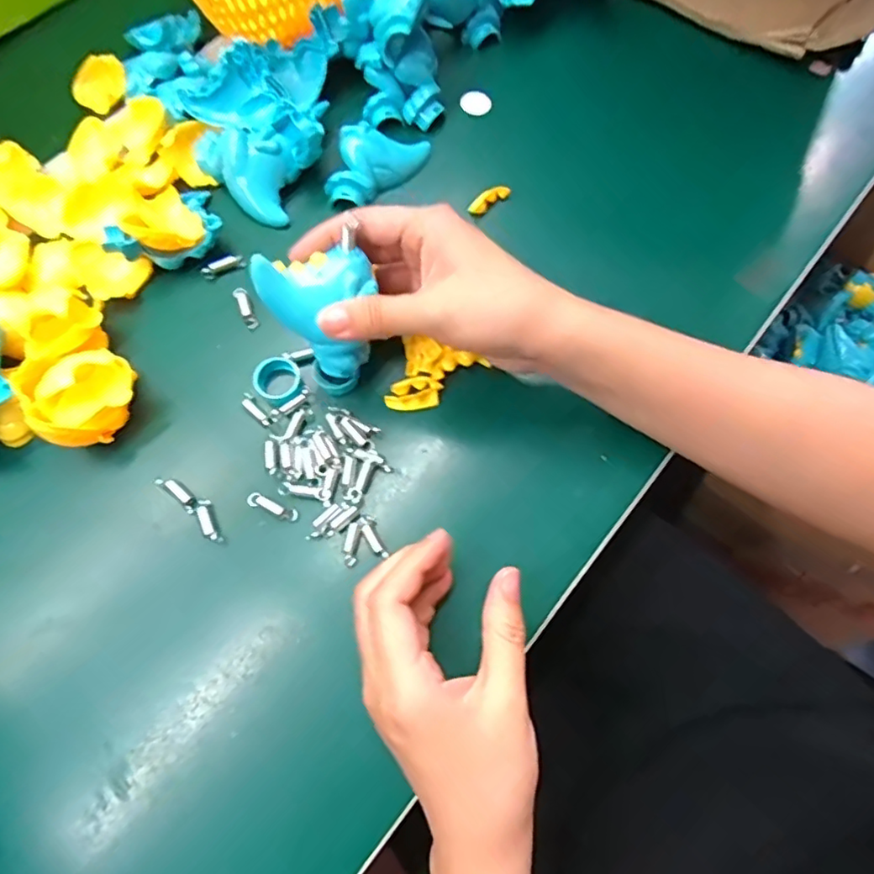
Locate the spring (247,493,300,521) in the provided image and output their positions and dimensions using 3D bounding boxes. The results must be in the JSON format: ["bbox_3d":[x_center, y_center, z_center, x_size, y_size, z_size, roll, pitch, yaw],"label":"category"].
[{"bbox_3d":[-0.090,0.038,0.313,0.029,0.006,0.007,23,72,8],"label":"spring"}]

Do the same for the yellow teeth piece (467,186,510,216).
[{"bbox_3d":[0.034,-0.157,0.378,0.029,0.006,0.010,-31,73,3],"label":"yellow teeth piece"}]

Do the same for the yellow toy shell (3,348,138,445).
[{"bbox_3d":[-0.193,-0.023,0.318,0.052,0.038,0.053,-41,75,-13],"label":"yellow toy shell"}]

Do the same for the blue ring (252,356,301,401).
[{"bbox_3d":[-0.092,-0.034,0.337,0.027,0.015,0.024,17,71,6],"label":"blue ring"}]

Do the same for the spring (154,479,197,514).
[{"bbox_3d":[-0.141,0.031,0.313,0.026,0.008,0.008,38,75,13],"label":"spring"}]

